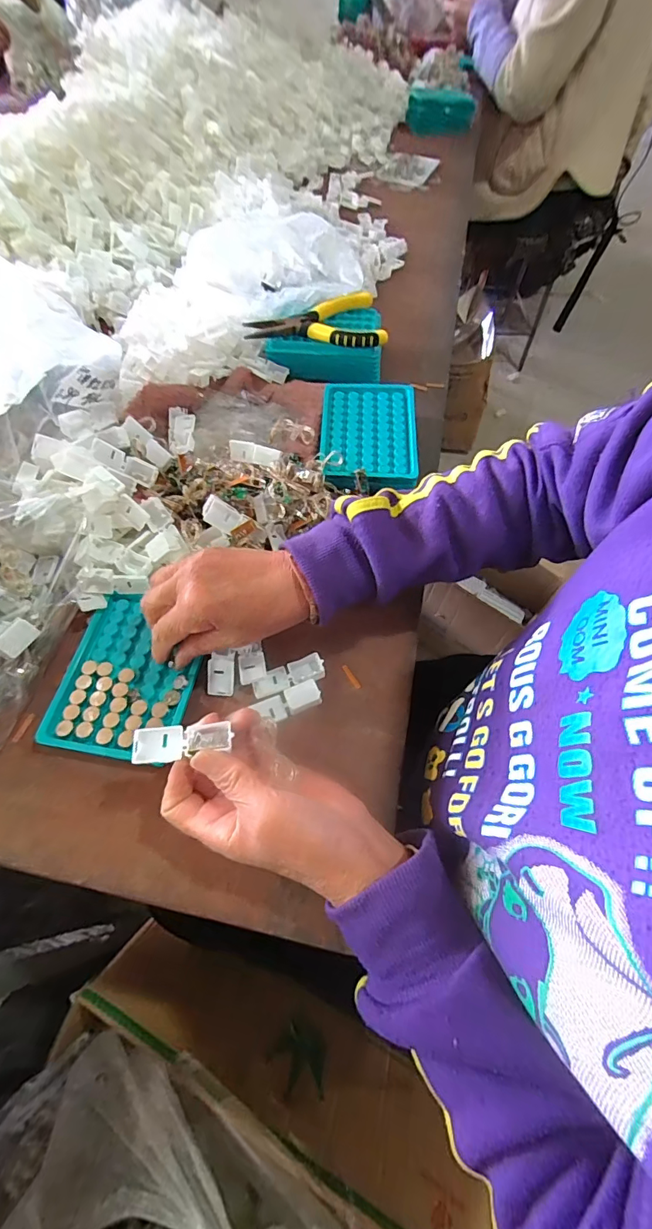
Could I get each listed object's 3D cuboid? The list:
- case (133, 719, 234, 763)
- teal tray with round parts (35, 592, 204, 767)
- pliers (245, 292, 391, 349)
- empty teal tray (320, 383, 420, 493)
[{"bbox_3d":[-0.085,0.075,0.266,0.055,0.009,0.021,-6,61,-12],"label":"case"},{"bbox_3d":[-0.148,0.044,0.343,0.098,0.009,0.124,10,61,4],"label":"teal tray with round parts"},{"bbox_3d":[-0.013,-0.326,0.505,0.149,0.016,0.081,-9,62,-6],"label":"pliers"},{"bbox_3d":[0.043,-0.182,0.465,0.096,0.032,0.132,5,61,1],"label":"empty teal tray"}]

